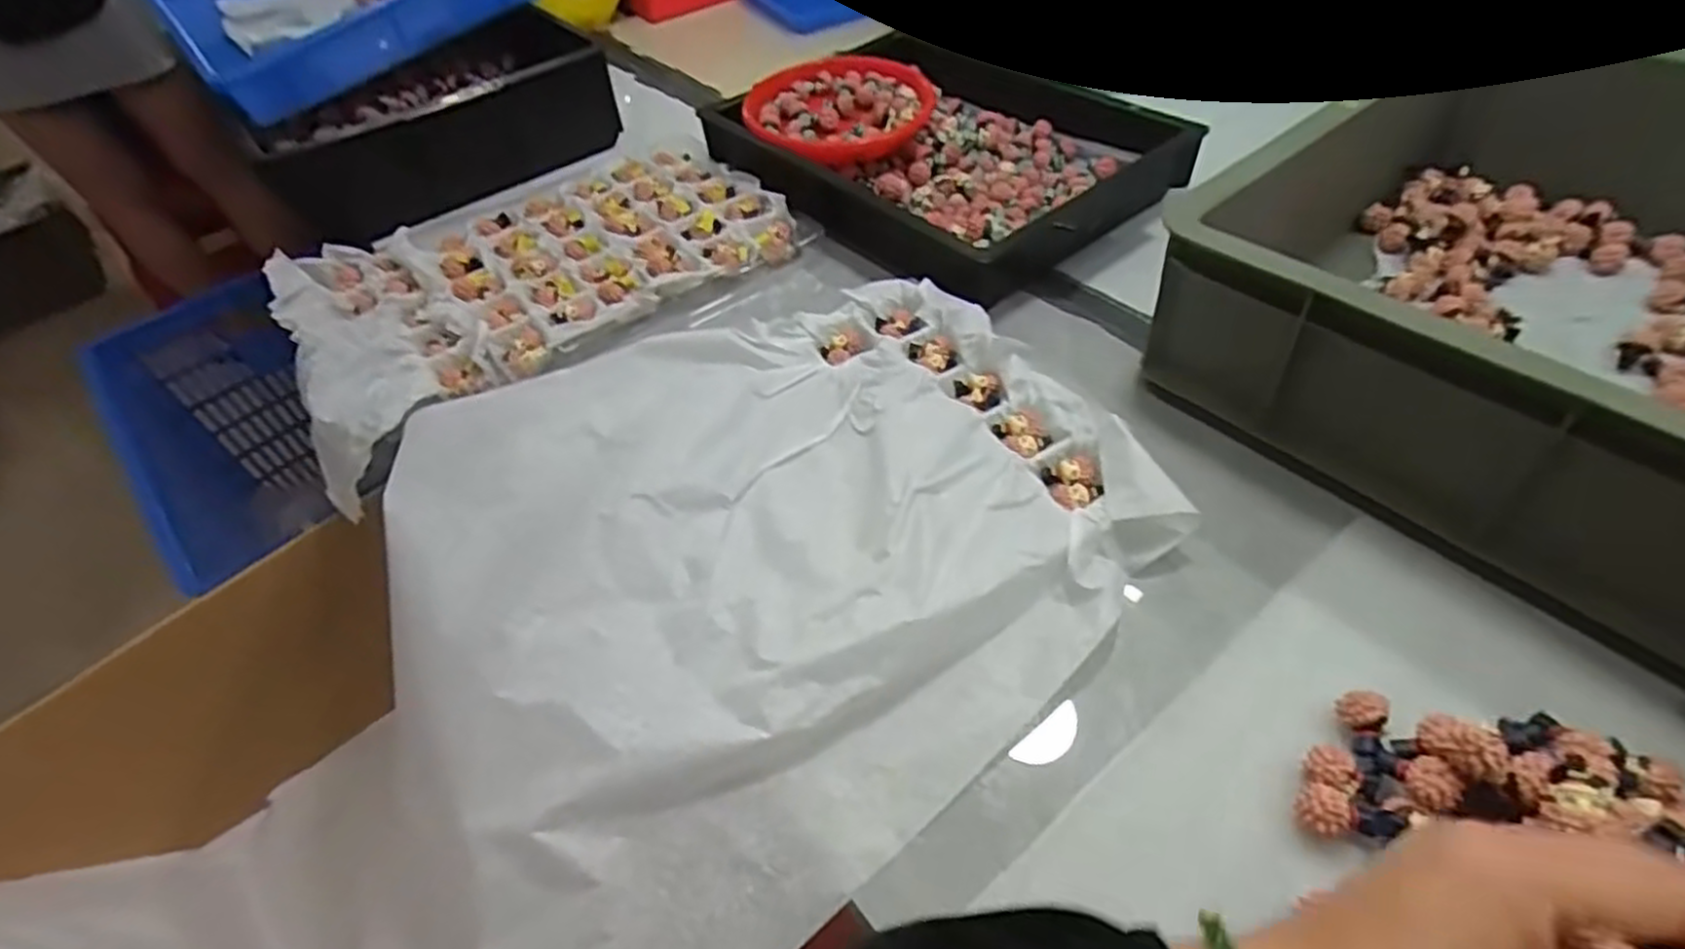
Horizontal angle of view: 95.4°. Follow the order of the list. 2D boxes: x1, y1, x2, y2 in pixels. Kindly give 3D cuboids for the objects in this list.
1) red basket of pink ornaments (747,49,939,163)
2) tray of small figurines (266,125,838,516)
[{"bbox_3d":[-0.004,-0.355,0.756,0.175,0.042,0.171,-12,49,-4],"label":"red basket of pink ornaments"},{"bbox_3d":[-0.263,-0.179,0.657,0.414,0.035,0.274,-35,55,-23],"label":"tray of small figurines"}]

